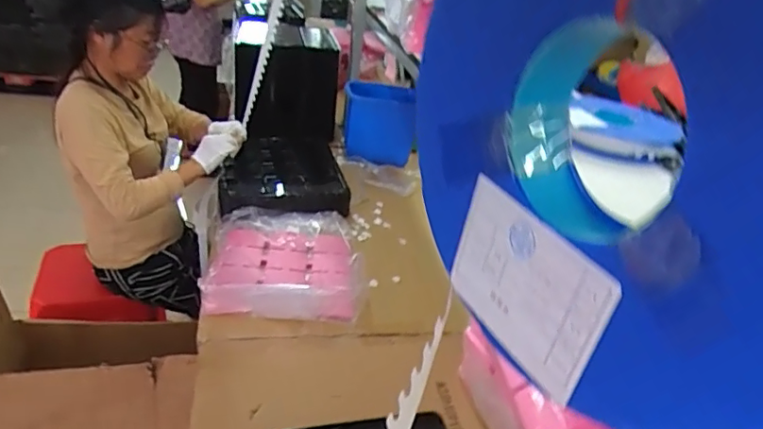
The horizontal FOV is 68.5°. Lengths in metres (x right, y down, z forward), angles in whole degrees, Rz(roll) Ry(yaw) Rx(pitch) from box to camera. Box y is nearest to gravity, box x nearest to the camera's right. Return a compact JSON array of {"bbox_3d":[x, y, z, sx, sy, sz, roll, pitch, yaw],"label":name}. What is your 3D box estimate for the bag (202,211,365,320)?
[{"bbox_3d":[-0.218,0.094,1.284,0.333,0.092,0.396,1,29,-12],"label":"bag"}]

